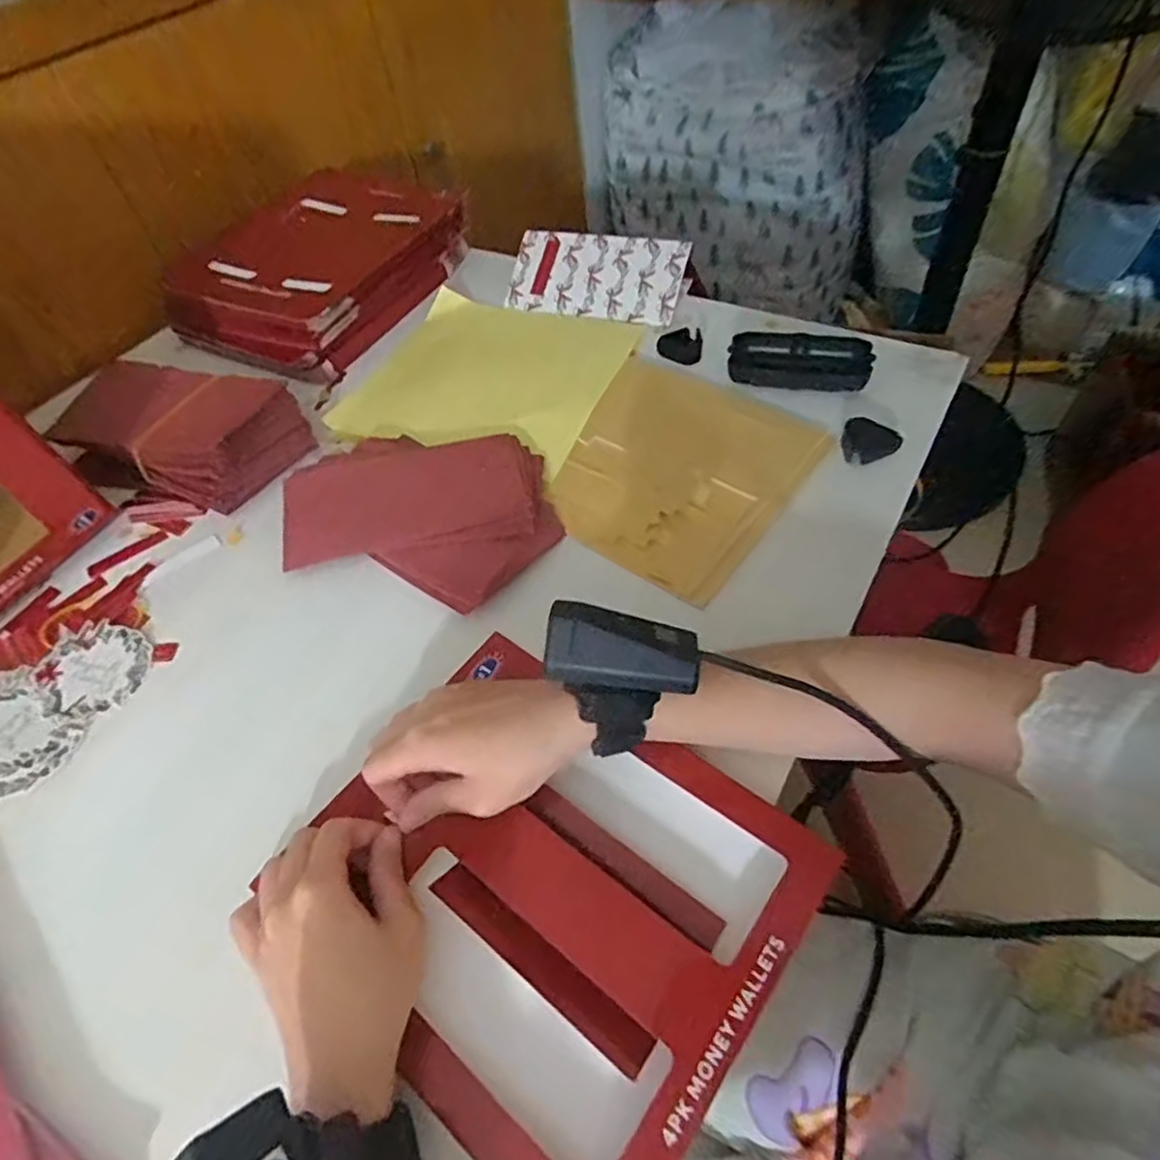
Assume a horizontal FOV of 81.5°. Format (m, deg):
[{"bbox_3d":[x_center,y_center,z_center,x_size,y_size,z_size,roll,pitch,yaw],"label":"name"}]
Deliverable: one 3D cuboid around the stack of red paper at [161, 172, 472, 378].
[{"bbox_3d":[-0.256,-0.316,0.683,0.192,0.068,0.248,19,56,21],"label":"stack of red paper"}]

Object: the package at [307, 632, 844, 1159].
[{"bbox_3d":[-0.020,0.148,0.335,0.225,0.029,0.189,32,62,23],"label":"package"}]

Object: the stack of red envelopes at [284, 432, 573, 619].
[{"bbox_3d":[-0.118,-0.059,0.496,0.207,0.022,0.148,14,56,13],"label":"stack of red envelopes"}]

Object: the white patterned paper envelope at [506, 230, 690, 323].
[{"bbox_3d":[0.013,-0.300,0.664,0.176,0.009,0.085,16,86,17],"label":"white patterned paper envelope"}]

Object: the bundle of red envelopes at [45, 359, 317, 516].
[{"bbox_3d":[-0.325,-0.127,0.551,0.192,0.049,0.105,14,54,18],"label":"bundle of red envelopes"}]

